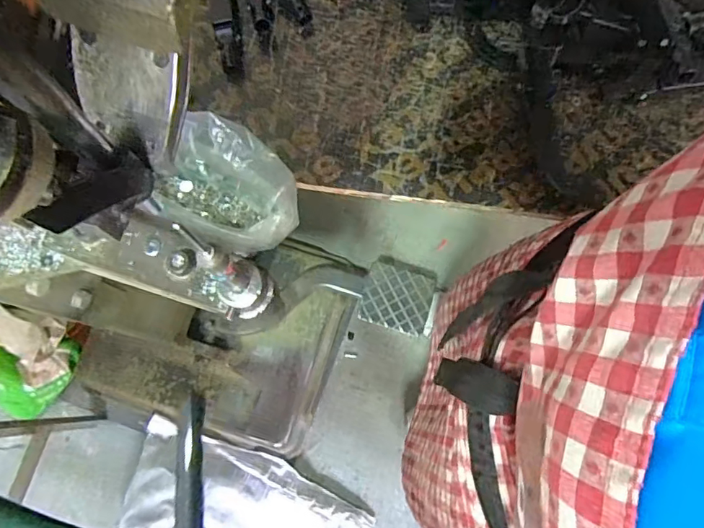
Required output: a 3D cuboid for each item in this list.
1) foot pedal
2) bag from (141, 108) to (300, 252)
[{"bbox_3d":[0.100,0.075,1.137,0.148,0.015,0.138,15,76,6],"label":"foot pedal"},{"bbox_3d":[-0.120,-0.071,0.505,0.151,0.083,0.115,26,78,8],"label":"bag"}]

